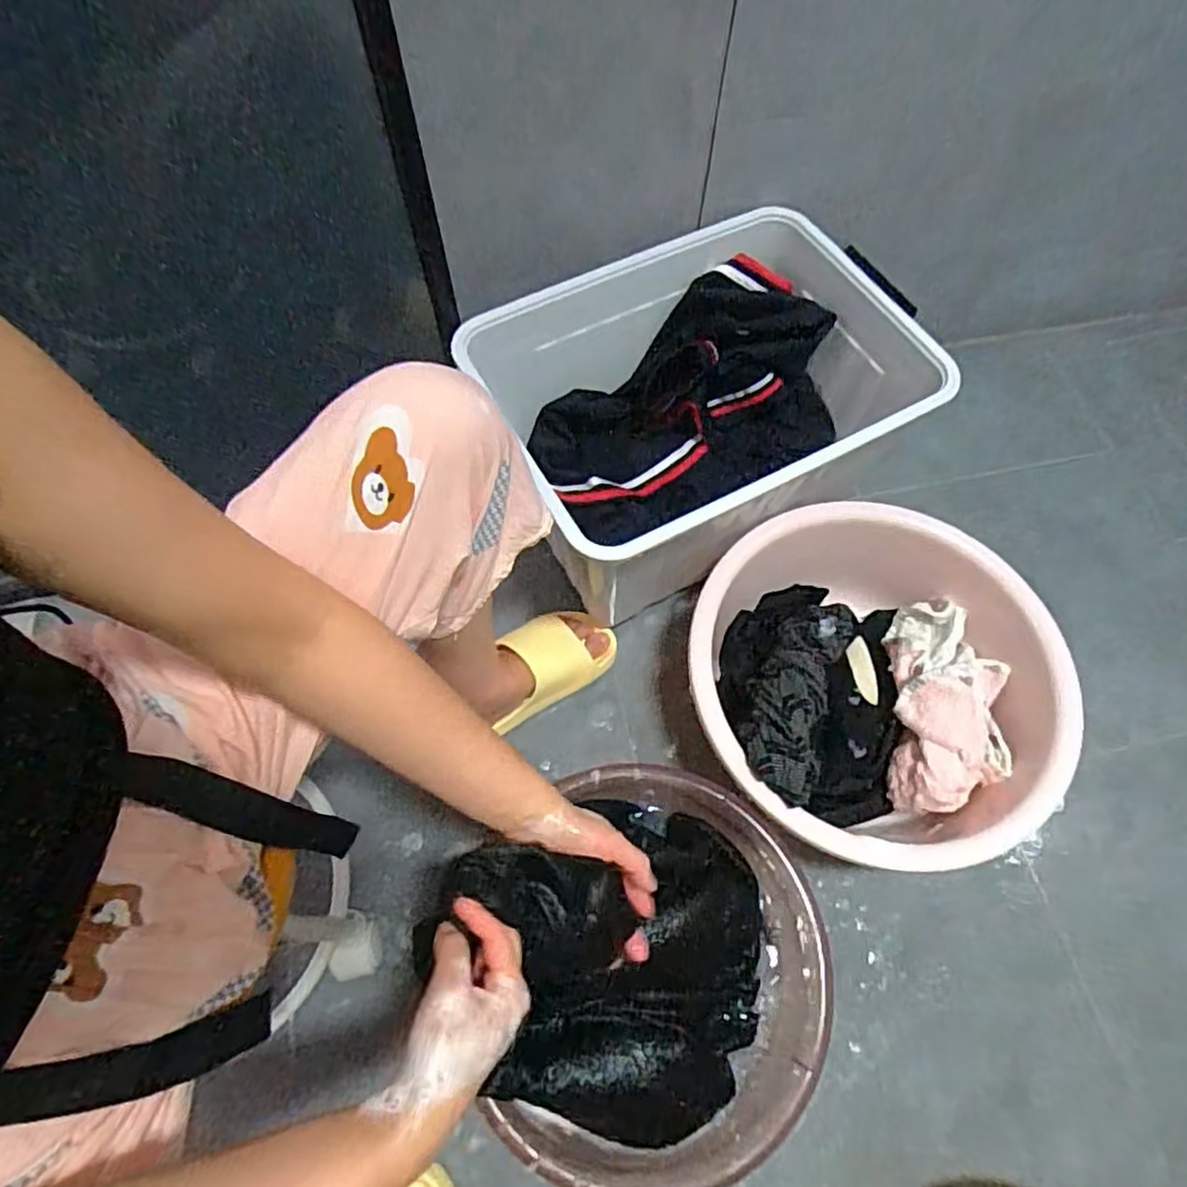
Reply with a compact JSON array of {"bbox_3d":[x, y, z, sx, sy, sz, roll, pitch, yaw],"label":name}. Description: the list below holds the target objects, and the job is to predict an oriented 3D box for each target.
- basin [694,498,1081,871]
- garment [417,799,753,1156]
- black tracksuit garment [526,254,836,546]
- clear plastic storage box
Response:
[{"bbox_3d":[0.300,0.100,0.751,0.379,0.173,0.381,1,64,-2],"label":"basin"},{"bbox_3d":[0.021,0.341,0.607,0.293,0.082,0.269,-20,68,-10],"label":"garment"},{"bbox_3d":[0.111,-0.217,0.830,0.347,0.201,0.204,-29,69,-15],"label":"black tracksuit garment"},{"bbox_3d":[0.115,-0.198,0.806,0.455,0.259,0.326,-26,68,-14],"label":"clear plastic storage box"}]

